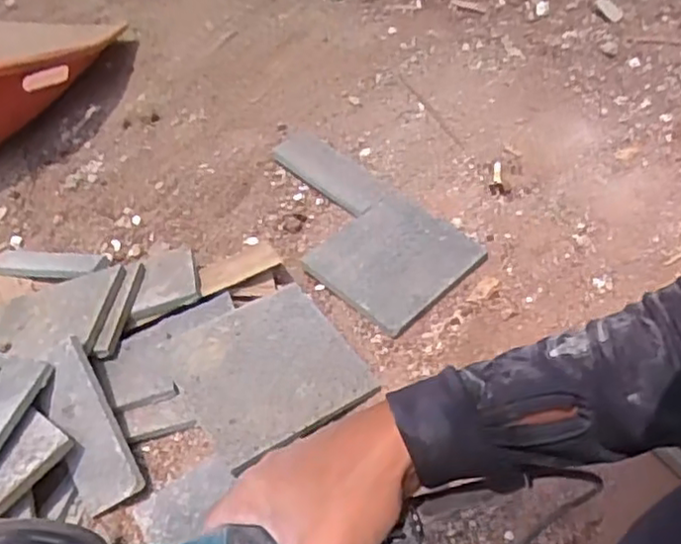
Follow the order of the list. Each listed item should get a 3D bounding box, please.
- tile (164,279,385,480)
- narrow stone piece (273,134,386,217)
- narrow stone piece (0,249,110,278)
[{"bbox_3d":[-0.068,0.088,0.643,0.160,0.012,0.157,-23,56,-17],"label":"tile"},{"bbox_3d":[-0.016,-0.124,0.830,0.054,0.013,0.174,-35,61,-24],"label":"narrow stone piece"},{"bbox_3d":[-0.314,-0.008,0.732,0.152,0.019,0.027,1,47,23],"label":"narrow stone piece"}]

